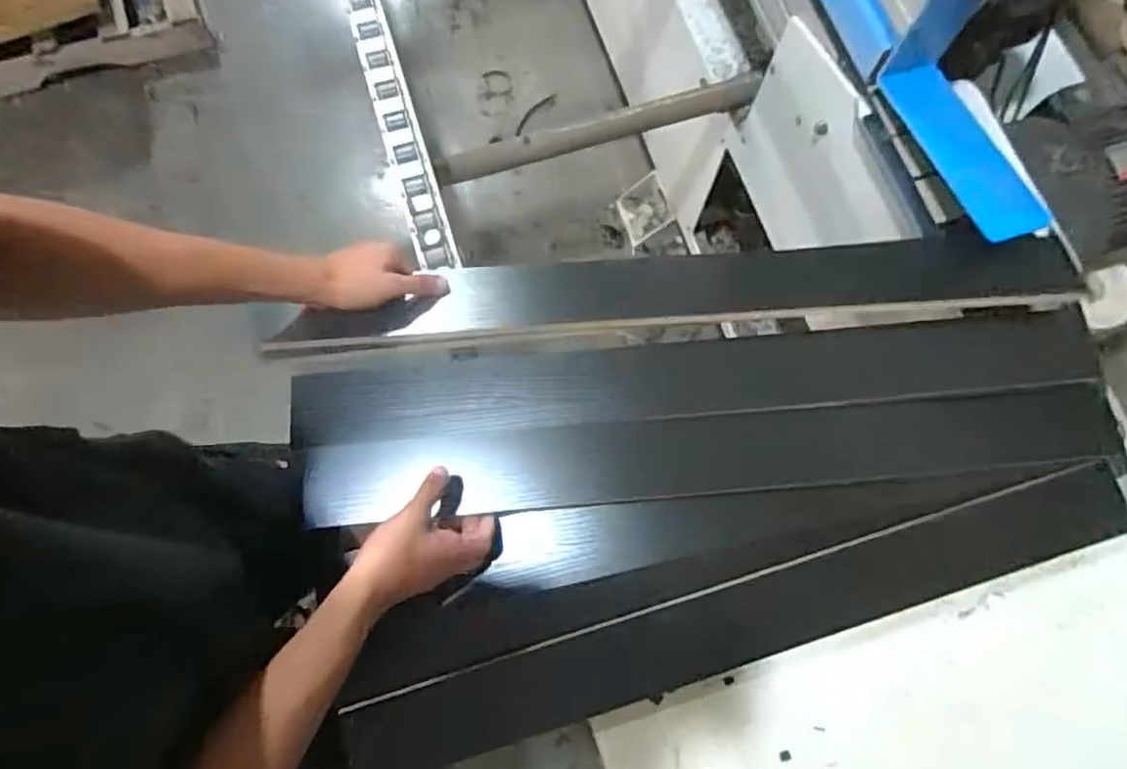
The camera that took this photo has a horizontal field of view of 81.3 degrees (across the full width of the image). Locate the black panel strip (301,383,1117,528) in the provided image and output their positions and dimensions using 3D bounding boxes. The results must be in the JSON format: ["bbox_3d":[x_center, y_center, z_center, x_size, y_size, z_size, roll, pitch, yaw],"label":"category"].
[{"bbox_3d":[0.163,0.075,0.717,0.865,0.032,0.084,-4,73,-2],"label":"black panel strip"}]

